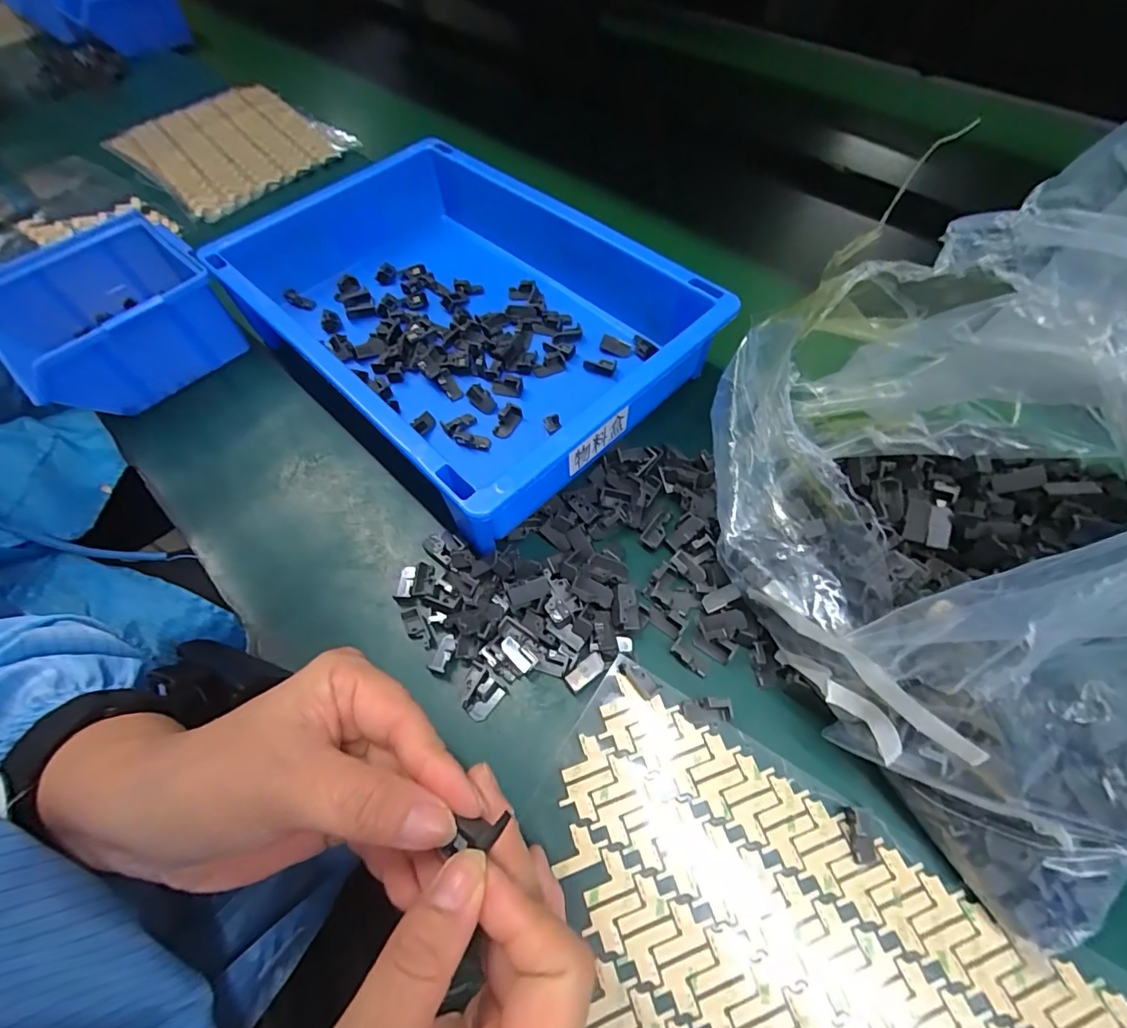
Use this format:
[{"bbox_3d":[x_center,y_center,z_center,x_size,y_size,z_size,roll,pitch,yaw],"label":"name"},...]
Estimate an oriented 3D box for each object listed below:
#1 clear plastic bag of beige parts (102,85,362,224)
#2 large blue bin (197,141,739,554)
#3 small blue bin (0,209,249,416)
[{"bbox_3d":[-0.359,-0.397,0.540,0.220,0.015,0.185,40,66,19],"label":"clear plastic bag of beige parts"},{"bbox_3d":[-0.072,-0.141,0.346,0.307,0.068,0.214,41,67,20],"label":"large blue bin"},{"bbox_3d":[-0.325,-0.139,0.366,0.123,0.068,0.128,35,65,19],"label":"small blue bin"}]

